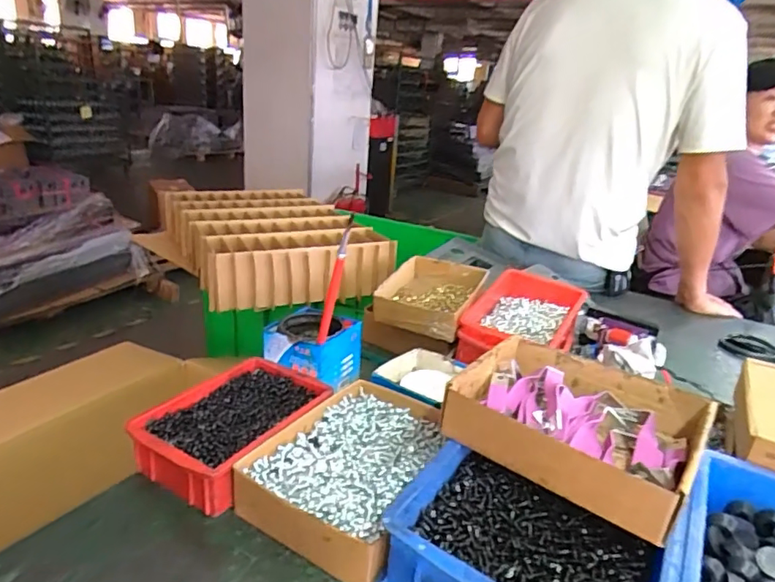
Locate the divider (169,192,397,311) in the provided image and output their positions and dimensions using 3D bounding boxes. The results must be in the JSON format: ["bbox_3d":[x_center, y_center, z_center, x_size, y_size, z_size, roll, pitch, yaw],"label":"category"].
[{"bbox_3d":[-0.240,-0.108,1.088,0.311,0.100,0.494,-6,23,-27],"label":"divider"}]

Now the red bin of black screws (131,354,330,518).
[{"bbox_3d":[-0.168,0.150,0.604,0.133,0.060,0.192,17,25,26],"label":"red bin of black screws"}]

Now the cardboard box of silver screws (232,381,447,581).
[{"bbox_3d":[-0.025,0.182,0.570,0.165,0.056,0.218,17,25,27],"label":"cardboard box of silver screws"}]

